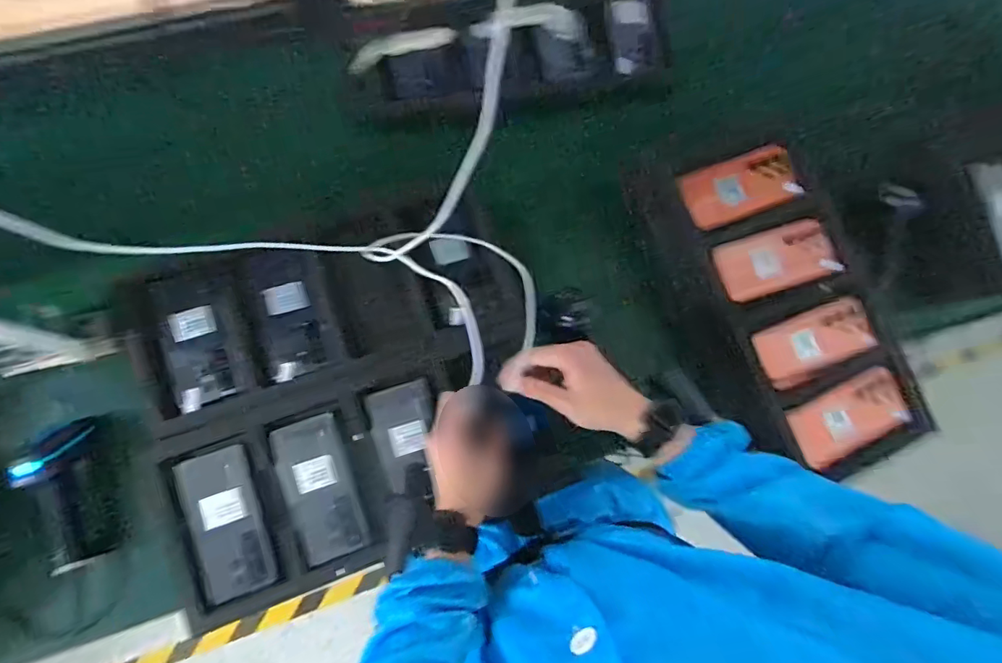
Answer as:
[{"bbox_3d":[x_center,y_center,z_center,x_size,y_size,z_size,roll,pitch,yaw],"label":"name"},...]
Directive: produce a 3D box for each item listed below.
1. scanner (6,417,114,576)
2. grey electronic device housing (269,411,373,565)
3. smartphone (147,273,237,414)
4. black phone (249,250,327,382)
[{"bbox_3d":[-0.505,0.190,0.603,0.055,0.076,0.170,-12,91,-2],"label":"scanner"},{"bbox_3d":[-0.222,0.191,0.632,0.079,0.016,0.168,-19,79,-4],"label":"grey electronic device housing"},{"bbox_3d":[-0.394,0.013,0.667,0.072,0.011,0.162,-15,93,-15],"label":"smartphone"},{"bbox_3d":[-0.278,-0.024,0.680,0.070,0.007,0.161,-15,88,0],"label":"black phone"}]

